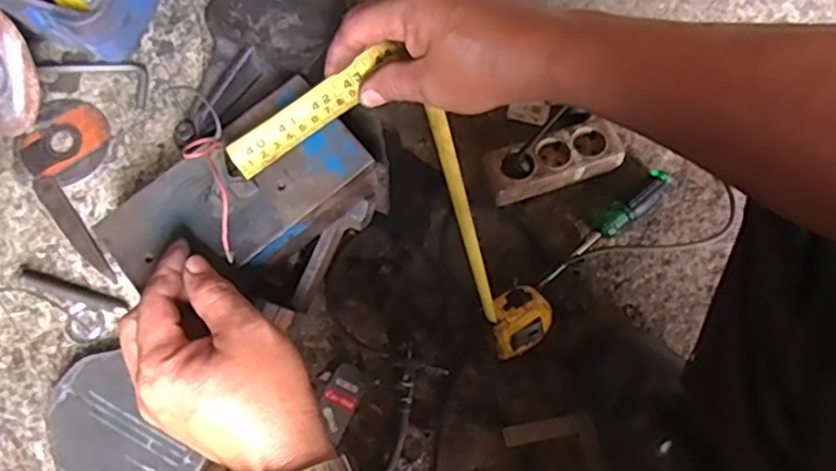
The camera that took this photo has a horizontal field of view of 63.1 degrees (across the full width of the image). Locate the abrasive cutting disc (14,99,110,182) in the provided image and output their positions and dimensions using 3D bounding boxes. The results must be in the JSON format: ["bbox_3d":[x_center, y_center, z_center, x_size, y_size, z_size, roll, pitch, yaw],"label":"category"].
[{"bbox_3d":[-0.254,-0.067,0.491,0.061,0.005,0.064,0,72,1],"label":"abrasive cutting disc"}]

